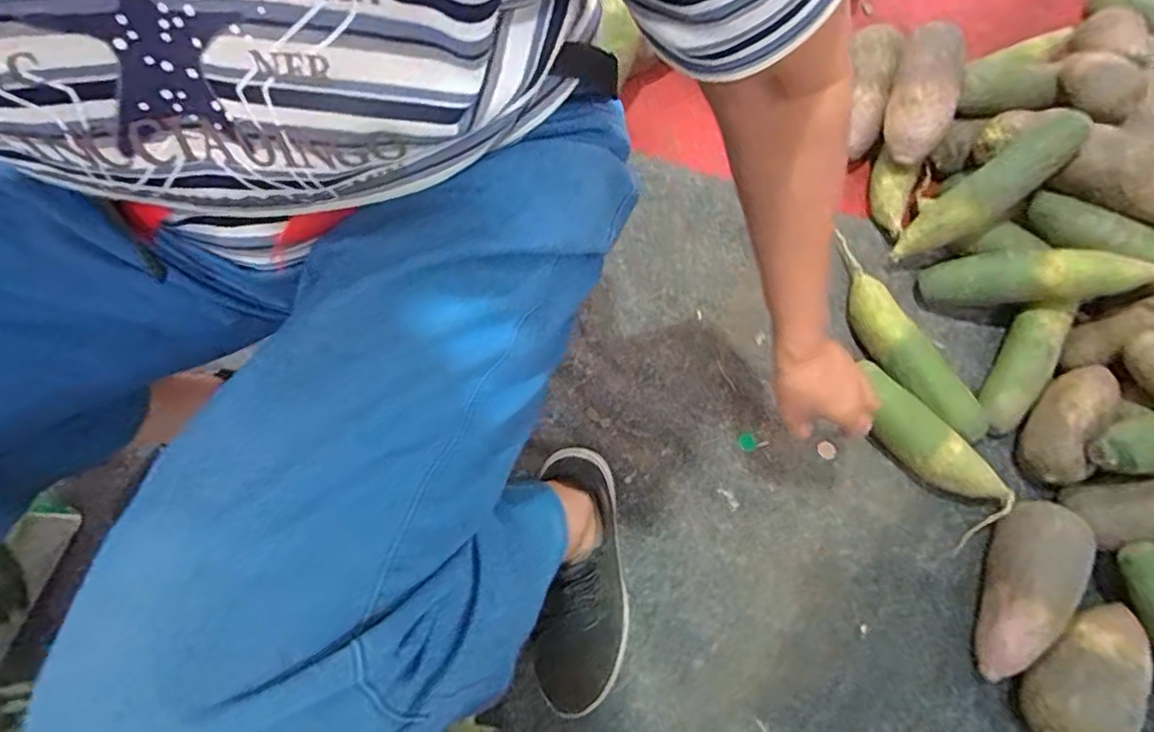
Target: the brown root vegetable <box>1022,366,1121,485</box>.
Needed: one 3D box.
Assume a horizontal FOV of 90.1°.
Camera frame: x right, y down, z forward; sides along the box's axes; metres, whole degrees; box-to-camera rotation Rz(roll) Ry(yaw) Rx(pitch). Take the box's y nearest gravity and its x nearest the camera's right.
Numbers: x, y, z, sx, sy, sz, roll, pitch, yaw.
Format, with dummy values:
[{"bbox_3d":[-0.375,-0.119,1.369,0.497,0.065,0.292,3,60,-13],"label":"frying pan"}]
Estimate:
[{"bbox_3d":[0.509,0.055,0.596,0.061,0.052,0.124,37,76,12],"label":"brown root vegetable"}]

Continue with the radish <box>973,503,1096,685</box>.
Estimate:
[{"bbox_3d":[0.432,0.217,0.554,0.058,0.073,0.170,20,73,7],"label":"radish"}]

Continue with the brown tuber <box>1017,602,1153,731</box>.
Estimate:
[{"bbox_3d":[0.471,0.282,0.529,0.142,0.078,0.078,-31,75,-9],"label":"brown tuber"}]

